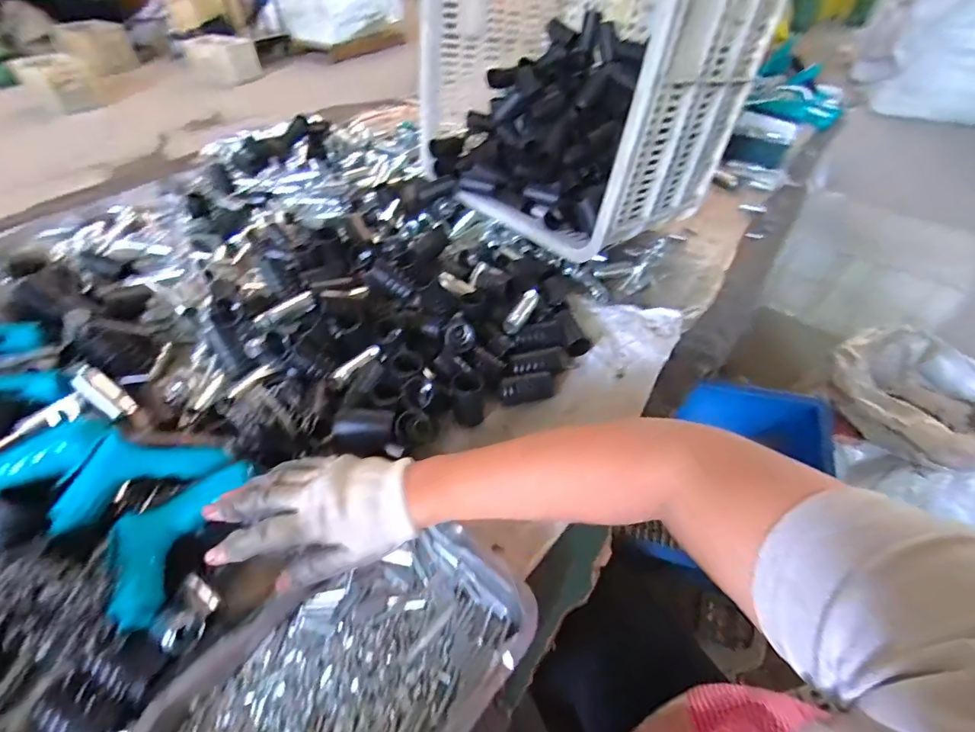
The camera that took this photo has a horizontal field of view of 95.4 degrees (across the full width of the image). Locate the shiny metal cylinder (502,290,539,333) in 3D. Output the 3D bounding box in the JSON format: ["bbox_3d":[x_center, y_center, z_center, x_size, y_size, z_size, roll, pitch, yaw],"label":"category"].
[{"bbox_3d":[0.048,-0.074,0.593,0.028,0.023,0.075,20,47,16],"label":"shiny metal cylinder"}]

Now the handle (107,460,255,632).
[{"bbox_3d":[-0.267,0.137,0.376,0.067,0.037,0.138,17,47,14],"label":"handle"}]

